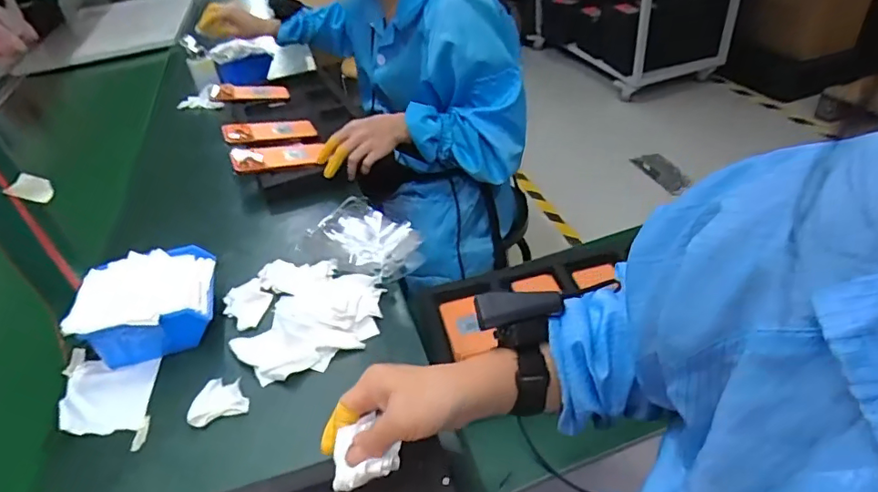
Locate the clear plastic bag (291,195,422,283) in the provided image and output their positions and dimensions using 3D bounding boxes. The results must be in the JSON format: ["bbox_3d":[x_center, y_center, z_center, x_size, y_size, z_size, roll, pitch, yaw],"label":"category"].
[{"bbox_3d":[-0.100,-0.016,0.722,0.174,0.025,0.131,22,47,30],"label":"clear plastic bag"}]

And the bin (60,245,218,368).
[{"bbox_3d":[-0.336,0.068,0.628,0.140,0.075,0.129,-11,40,-6],"label":"bin"}]

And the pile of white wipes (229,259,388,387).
[{"bbox_3d":[-0.152,0.080,0.625,0.159,0.033,0.182,0,40,6],"label":"pile of white wipes"}]

